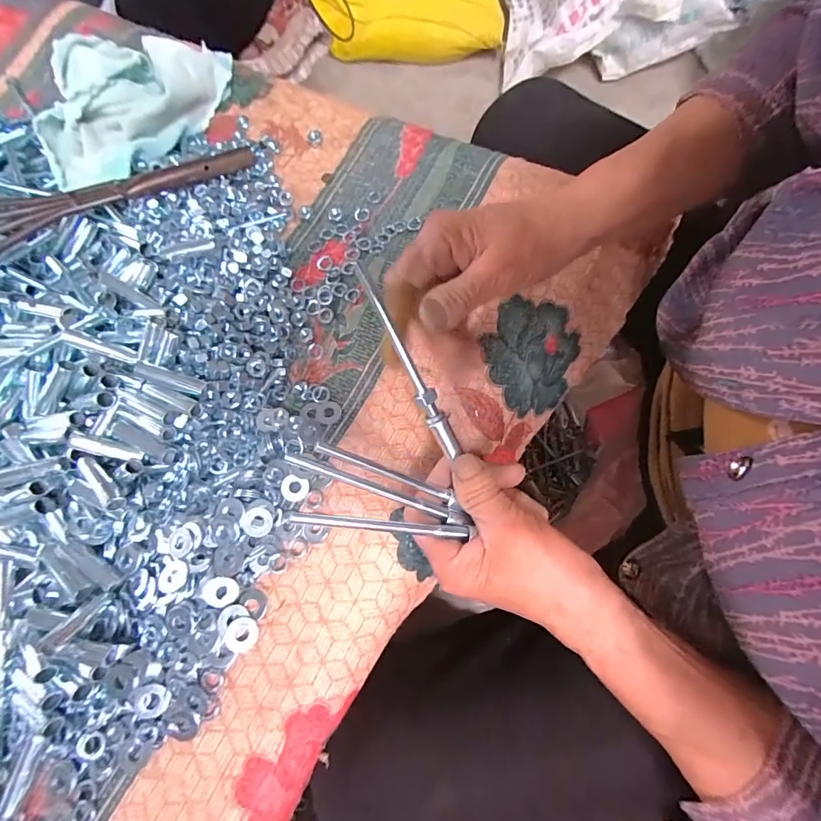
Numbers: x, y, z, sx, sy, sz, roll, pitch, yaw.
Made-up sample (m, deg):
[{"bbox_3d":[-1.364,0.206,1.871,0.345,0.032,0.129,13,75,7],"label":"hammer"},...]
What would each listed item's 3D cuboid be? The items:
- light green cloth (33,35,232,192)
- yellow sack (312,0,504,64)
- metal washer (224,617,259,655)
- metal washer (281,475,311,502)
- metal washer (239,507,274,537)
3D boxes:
[{"bbox_3d":[-0.247,-0.283,0.380,0.195,0.069,0.106,-36,72,-9],"label":"light green cloth"},{"bbox_3d":[-0.005,-1.085,1.143,0.474,0.171,0.222,-2,70,3],"label":"yellow sack"},{"bbox_3d":[-0.104,0.138,0.260,0.019,0.005,0.018,-1,70,3],"label":"metal washer"},{"bbox_3d":[-0.080,0.054,0.292,0.018,0.004,0.017,-1,70,3],"label":"metal washer"},{"bbox_3d":[-0.102,0.074,0.281,0.020,0.004,0.018,16,71,-15],"label":"metal washer"}]

